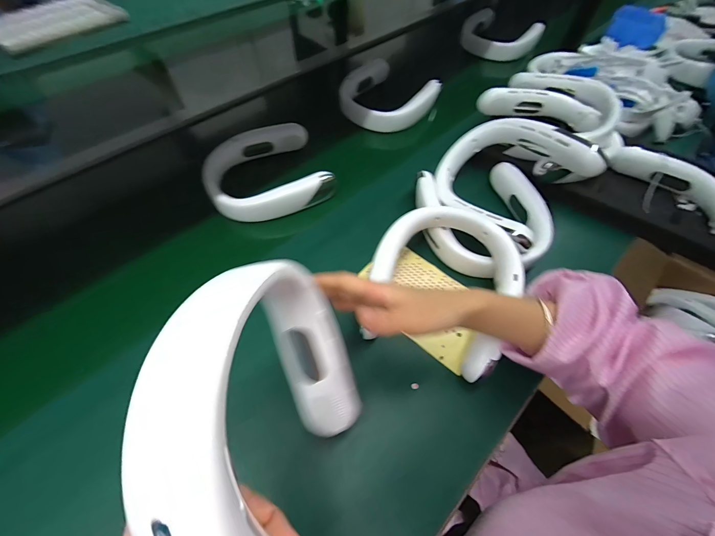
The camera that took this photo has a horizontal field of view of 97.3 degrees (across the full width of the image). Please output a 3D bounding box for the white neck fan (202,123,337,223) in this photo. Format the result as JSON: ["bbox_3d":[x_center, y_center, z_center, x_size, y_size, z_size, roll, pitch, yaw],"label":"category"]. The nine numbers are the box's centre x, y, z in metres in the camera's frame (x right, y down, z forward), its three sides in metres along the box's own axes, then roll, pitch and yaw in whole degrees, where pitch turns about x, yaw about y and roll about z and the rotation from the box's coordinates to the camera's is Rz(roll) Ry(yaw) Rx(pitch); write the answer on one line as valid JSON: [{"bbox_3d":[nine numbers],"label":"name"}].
[{"bbox_3d":[-0.158,-0.169,0.550,0.207,0.040,0.196,-20,61,-14],"label":"white neck fan"}]

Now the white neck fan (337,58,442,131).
[{"bbox_3d":[0.066,-0.385,0.695,0.206,0.045,0.189,41,65,20],"label":"white neck fan"}]

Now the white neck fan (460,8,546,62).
[{"bbox_3d":[0.384,-0.638,0.865,0.204,0.058,0.144,28,62,14],"label":"white neck fan"}]

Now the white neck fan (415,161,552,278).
[{"bbox_3d":[0.196,-0.080,0.487,0.186,0.043,0.191,1,59,-2],"label":"white neck fan"}]

